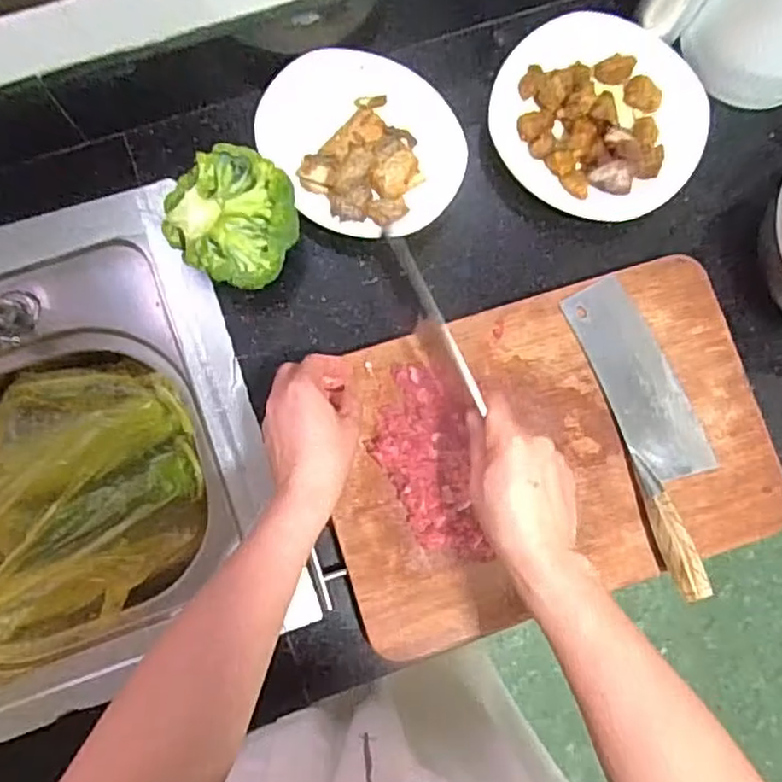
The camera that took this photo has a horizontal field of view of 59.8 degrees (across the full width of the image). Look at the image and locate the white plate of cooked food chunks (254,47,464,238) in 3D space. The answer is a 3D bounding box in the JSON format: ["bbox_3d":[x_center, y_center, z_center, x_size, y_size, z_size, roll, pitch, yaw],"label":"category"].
[{"bbox_3d":[-0.026,-0.231,0.637,0.156,0.026,0.190,-37,86,-7],"label":"white plate of cooked food chunks"}]

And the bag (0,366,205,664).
[{"bbox_3d":[-0.293,0.111,0.569,0.210,0.144,0.276,14,82,-1],"label":"bag"}]

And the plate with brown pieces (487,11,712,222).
[{"bbox_3d":[0.196,-0.260,0.646,0.201,0.034,0.177,28,82,1],"label":"plate with brown pieces"}]

